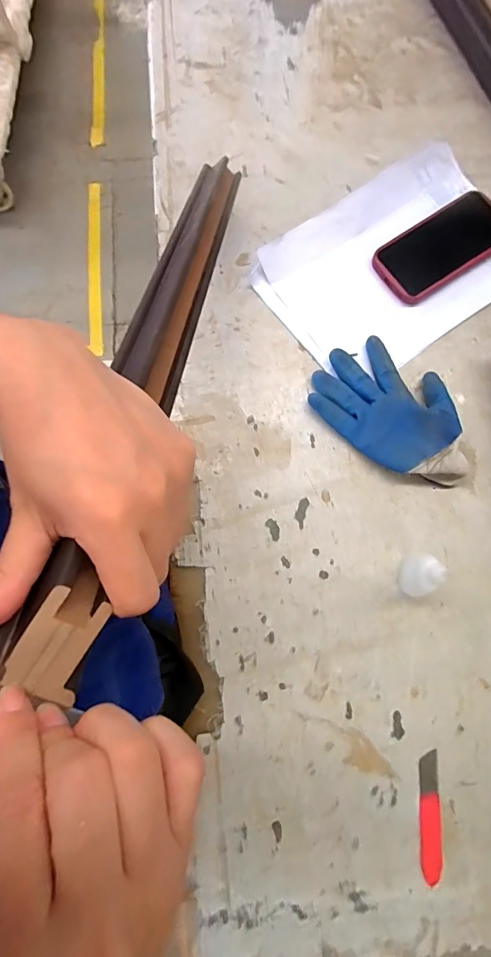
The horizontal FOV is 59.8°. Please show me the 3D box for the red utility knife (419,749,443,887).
[{"bbox_3d":[0.172,0.314,0.398,0.020,0.004,0.106,1,77,-1],"label":"red utility knife"}]

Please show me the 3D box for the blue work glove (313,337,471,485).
[{"bbox_3d":[0.166,-0.076,0.462,0.188,0.042,0.121,36,79,7],"label":"blue work glove"}]

